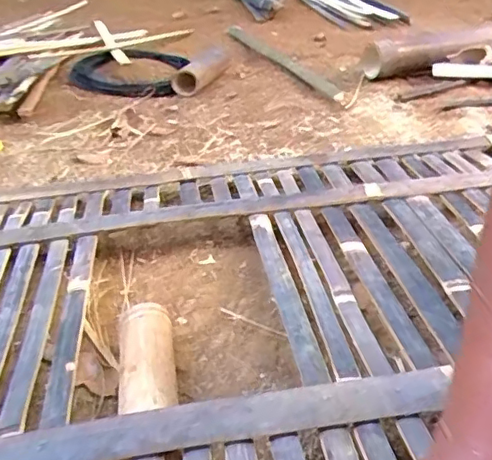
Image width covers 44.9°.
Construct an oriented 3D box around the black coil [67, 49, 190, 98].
[{"bbox_3d":[-0.305,-0.426,1.572,0.300,0.046,0.341,2,31,7],"label":"black coil"}]

